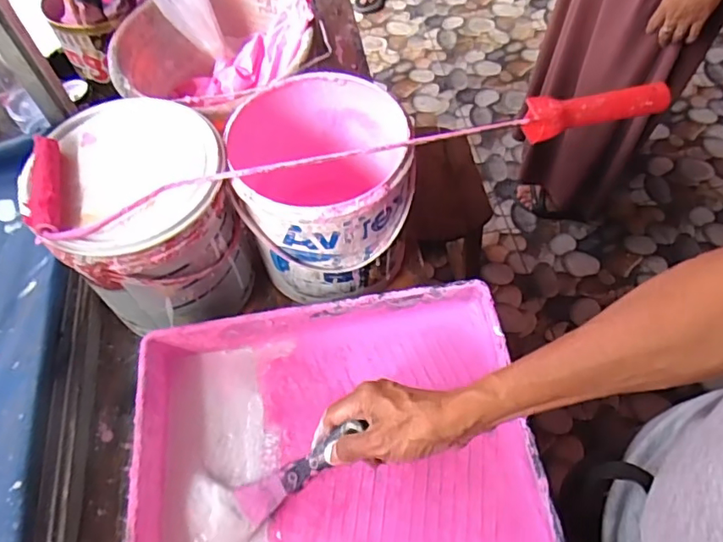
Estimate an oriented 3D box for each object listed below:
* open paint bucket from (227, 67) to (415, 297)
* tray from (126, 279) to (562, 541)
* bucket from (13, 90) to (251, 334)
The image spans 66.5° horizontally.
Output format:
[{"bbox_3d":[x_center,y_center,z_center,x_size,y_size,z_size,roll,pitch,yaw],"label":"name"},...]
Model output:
[{"bbox_3d":[-0.040,-0.085,0.607,0.173,0.190,0.181,-1,60,2],"label":"open paint bucket"},{"bbox_3d":[-0.030,0.164,0.516,0.348,0.080,0.271,-8,60,-3],"label":"tray"},{"bbox_3d":[-0.211,-0.052,0.577,0.162,0.184,0.173,-1,60,2],"label":"bucket"}]

